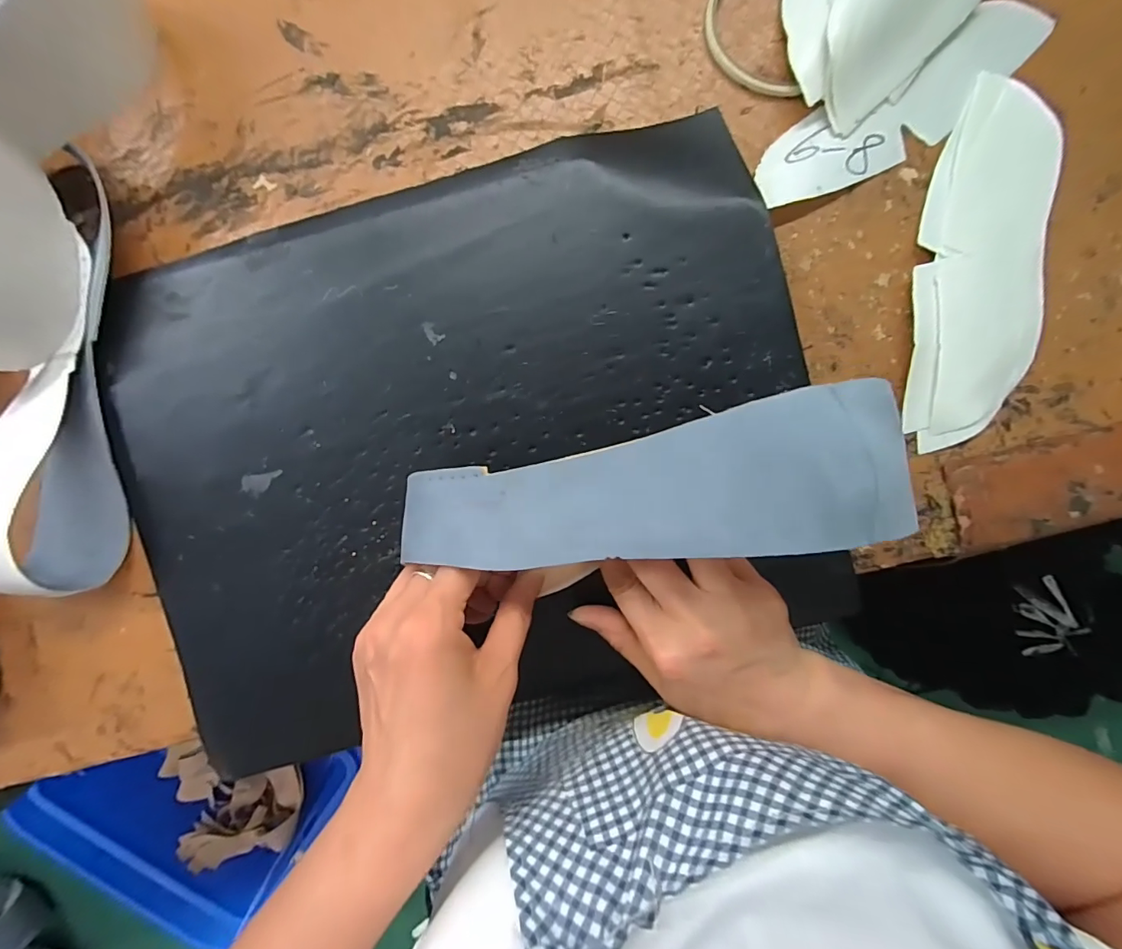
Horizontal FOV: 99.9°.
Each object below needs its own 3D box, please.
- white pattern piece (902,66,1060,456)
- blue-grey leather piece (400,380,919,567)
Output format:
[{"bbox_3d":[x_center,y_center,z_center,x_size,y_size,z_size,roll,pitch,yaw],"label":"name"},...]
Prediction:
[{"bbox_3d":[0.253,-0.124,0.284,0.076,0.014,0.210,2,93,0],"label":"white pattern piece"},{"bbox_3d":[0.026,0.010,0.210,0.219,0.022,0.060,-9,93,17],"label":"blue-grey leather piece"}]

